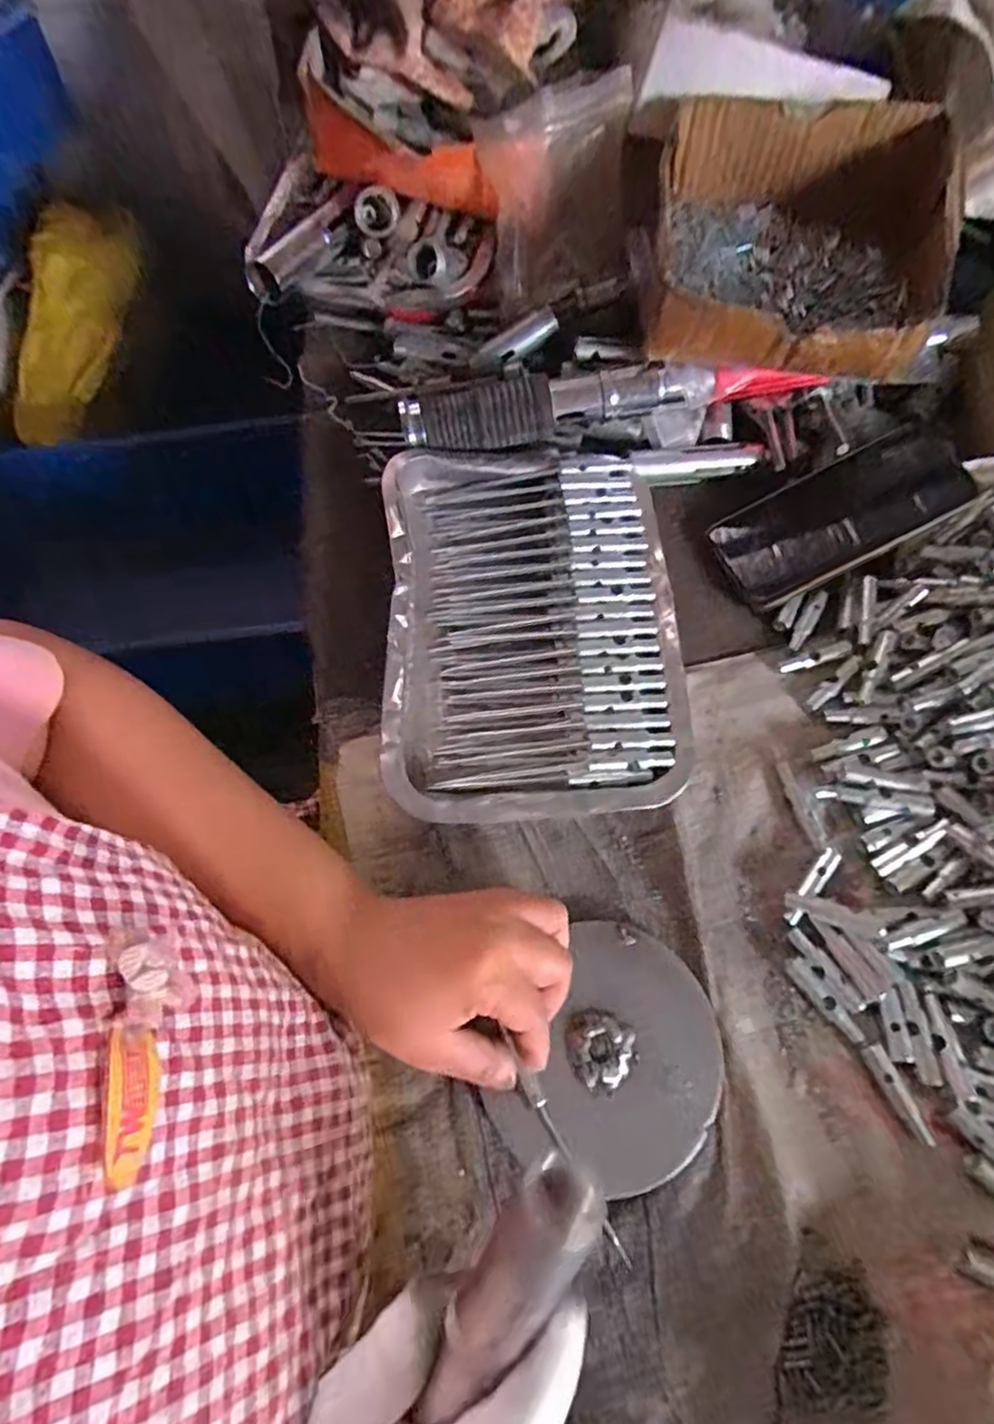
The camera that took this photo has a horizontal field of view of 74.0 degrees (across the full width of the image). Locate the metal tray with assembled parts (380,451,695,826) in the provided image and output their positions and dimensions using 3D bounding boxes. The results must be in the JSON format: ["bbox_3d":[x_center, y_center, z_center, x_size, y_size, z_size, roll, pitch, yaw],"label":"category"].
[{"bbox_3d":[0.022,-0.058,0.423,0.182,0.034,0.257,-2,69,0],"label":"metal tray with assembled parts"}]

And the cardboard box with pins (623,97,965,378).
[{"bbox_3d":[0.178,-0.303,0.425,0.188,0.073,0.163,13,70,5],"label":"cardboard box with pins"}]

